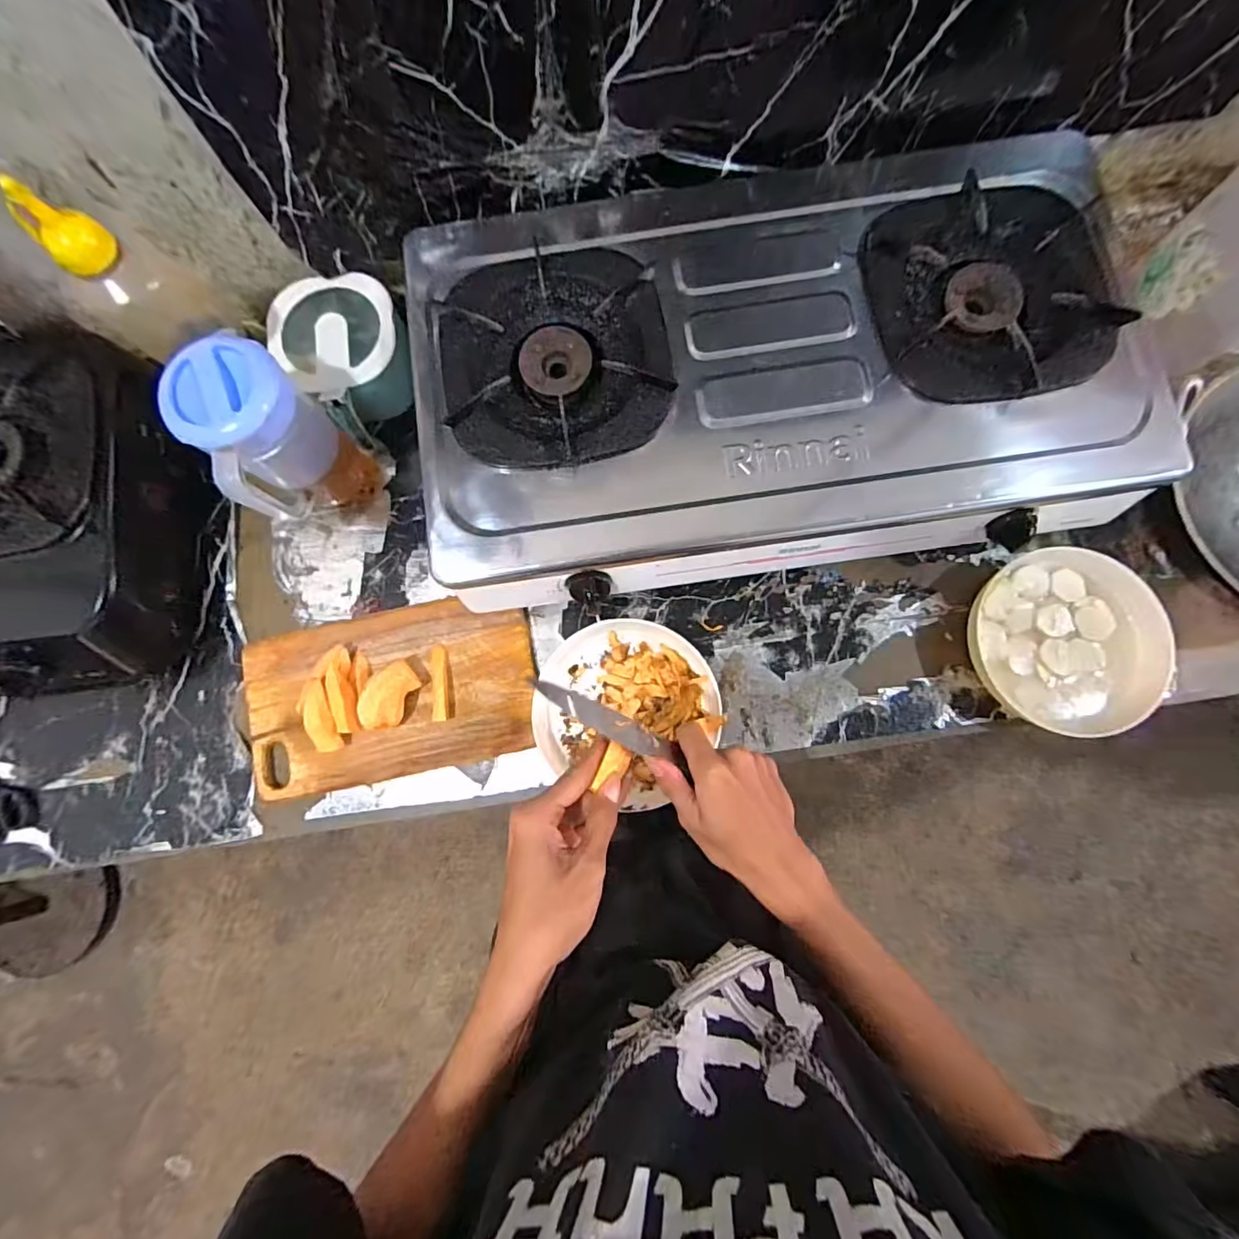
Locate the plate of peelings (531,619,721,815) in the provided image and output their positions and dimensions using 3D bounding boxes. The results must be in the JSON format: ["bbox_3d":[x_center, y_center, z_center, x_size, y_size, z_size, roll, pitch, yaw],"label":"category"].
[{"bbox_3d":[0.008,0.089,0.553,0.184,0.040,0.176,0,82,2],"label":"plate of peelings"}]

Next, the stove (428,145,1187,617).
[{"bbox_3d":[0.138,-0.257,0.528,0.661,0.105,0.404,-7,82,1],"label":"stove"}]

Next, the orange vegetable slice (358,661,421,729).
[{"bbox_3d":[-0.240,0.079,0.550,0.038,0.041,0.071,22,83,5],"label":"orange vegetable slice"}]

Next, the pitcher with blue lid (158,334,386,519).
[{"bbox_3d":[-0.340,-0.176,0.531,0.099,0.182,0.108,0,82,2],"label":"pitcher with blue lid"}]

